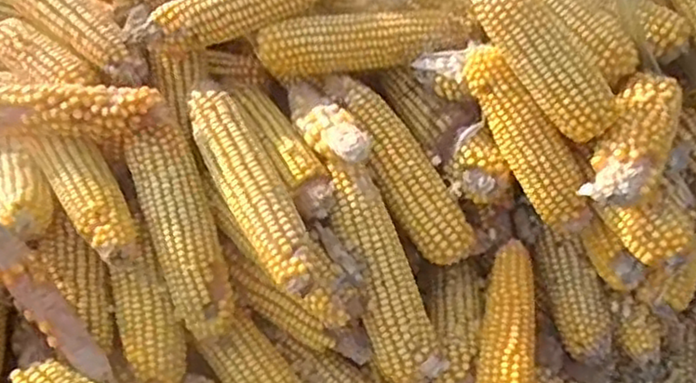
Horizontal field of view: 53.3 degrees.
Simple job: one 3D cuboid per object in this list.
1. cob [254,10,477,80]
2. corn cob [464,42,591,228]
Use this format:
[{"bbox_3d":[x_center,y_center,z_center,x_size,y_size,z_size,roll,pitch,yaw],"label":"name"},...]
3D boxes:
[{"bbox_3d":[0.012,-0.125,0.565,0.170,0.039,0.045,-6,48,-2],"label":"cob"},{"bbox_3d":[0.136,-0.040,0.519,0.037,0.039,0.151,-33,94,-24],"label":"corn cob"}]

